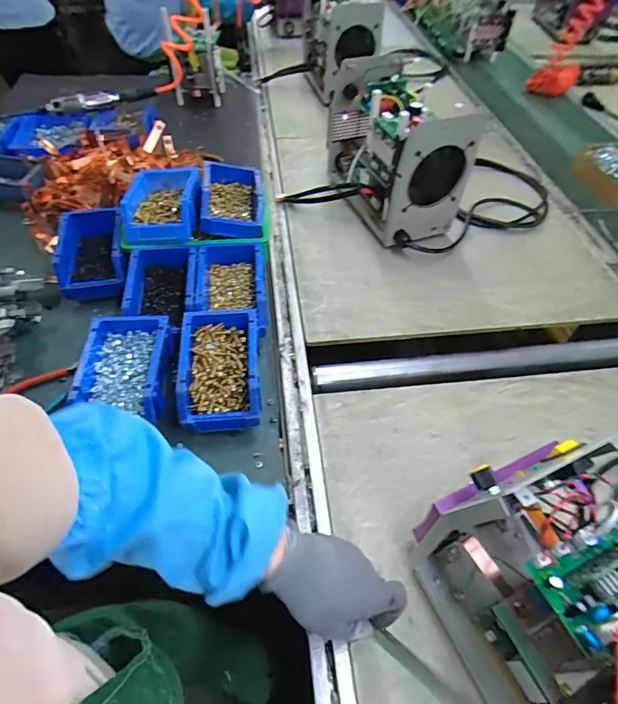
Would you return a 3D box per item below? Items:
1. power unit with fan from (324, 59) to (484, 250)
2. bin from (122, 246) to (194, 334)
[{"bbox_3d":[0.156,-0.390,0.841,0.177,0.235,0.330,-15,53,-13],"label":"power unit with fan"},{"bbox_3d":[-0.226,-0.095,0.665,0.106,0.058,0.148,-7,52,-7],"label":"bin"}]

